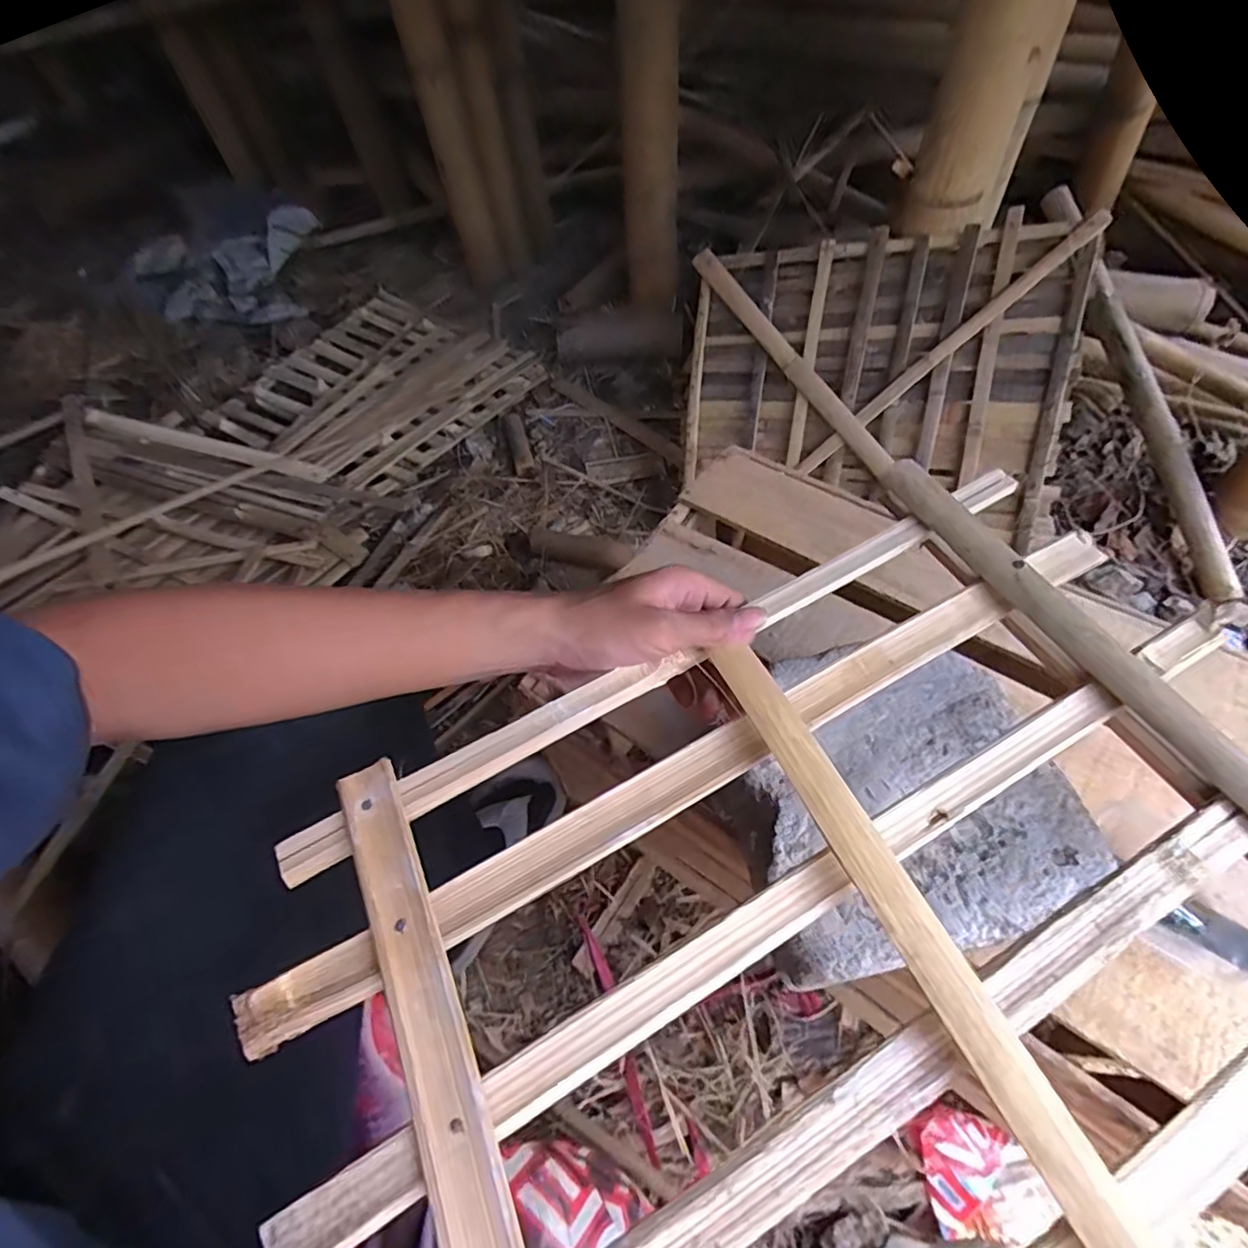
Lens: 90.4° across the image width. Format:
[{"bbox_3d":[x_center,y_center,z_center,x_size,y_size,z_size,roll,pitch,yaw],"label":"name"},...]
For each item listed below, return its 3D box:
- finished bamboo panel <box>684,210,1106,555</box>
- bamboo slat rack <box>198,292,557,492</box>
[{"bbox_3d":[0.343,-0.366,0.924,0.521,0.039,0.387,12,99,28],"label":"finished bamboo panel"},{"bbox_3d":[-0.494,-0.475,1.275,0.436,0.098,0.558,26,60,18],"label":"bamboo slat rack"}]

